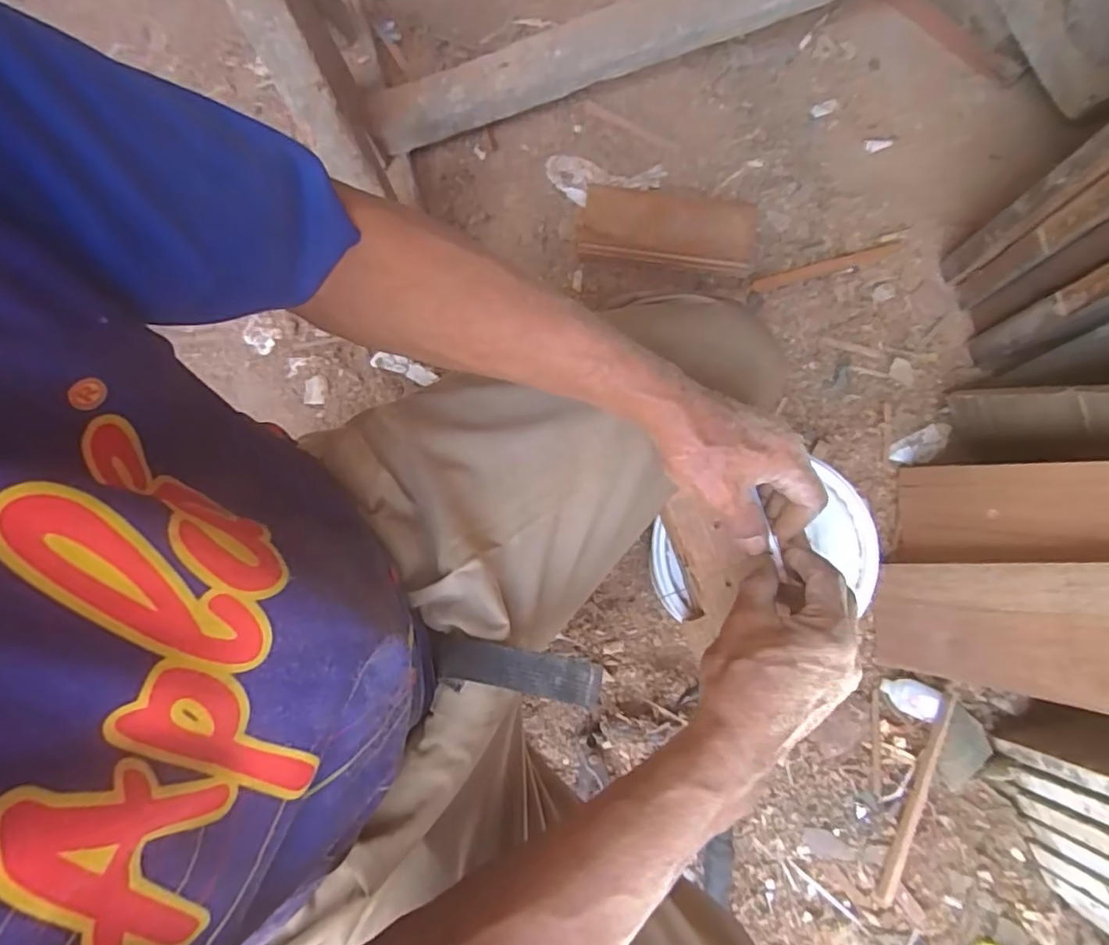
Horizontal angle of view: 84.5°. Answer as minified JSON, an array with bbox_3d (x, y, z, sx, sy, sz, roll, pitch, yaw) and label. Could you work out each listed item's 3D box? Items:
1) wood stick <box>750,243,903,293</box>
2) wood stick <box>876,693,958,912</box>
[{"bbox_3d":[0.336,-0.253,0.751,0.202,0.013,0.015,-18,80,-4],"label":"wood stick"},{"bbox_3d":[0.369,0.332,0.622,0.013,0.017,0.216,23,80,3],"label":"wood stick"}]

